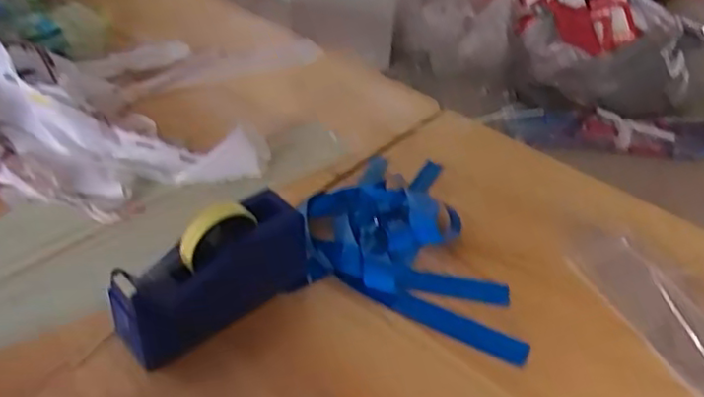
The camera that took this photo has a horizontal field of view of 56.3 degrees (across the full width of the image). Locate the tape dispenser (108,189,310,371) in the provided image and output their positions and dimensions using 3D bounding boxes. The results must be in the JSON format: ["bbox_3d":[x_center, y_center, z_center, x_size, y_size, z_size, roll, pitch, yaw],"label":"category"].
[{"bbox_3d":[-0.145,0.073,0.676,0.206,0.117,0.075,-23,47,-28],"label":"tape dispenser"}]

